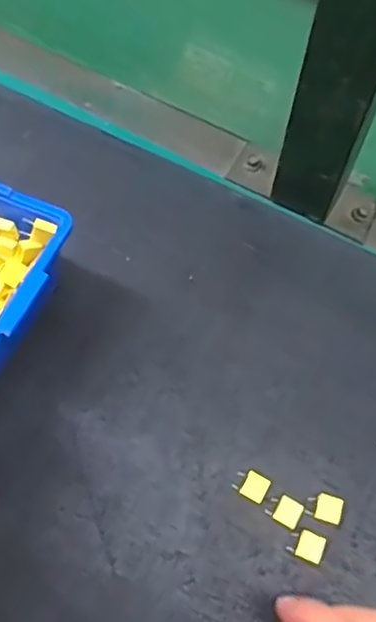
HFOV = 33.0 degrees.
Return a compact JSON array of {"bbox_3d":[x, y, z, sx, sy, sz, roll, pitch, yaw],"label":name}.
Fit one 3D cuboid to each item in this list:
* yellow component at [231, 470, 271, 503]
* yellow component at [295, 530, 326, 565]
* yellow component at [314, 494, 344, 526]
[{"bbox_3d":[0.034,0.094,0.341,0.017,0.004,0.014,27,67,11],"label":"yellow component"},{"bbox_3d":[0.064,0.122,0.328,0.014,0.004,0.014,22,66,9],"label":"yellow component"},{"bbox_3d":[0.075,0.105,0.337,0.014,0.004,0.014,19,66,8],"label":"yellow component"}]

